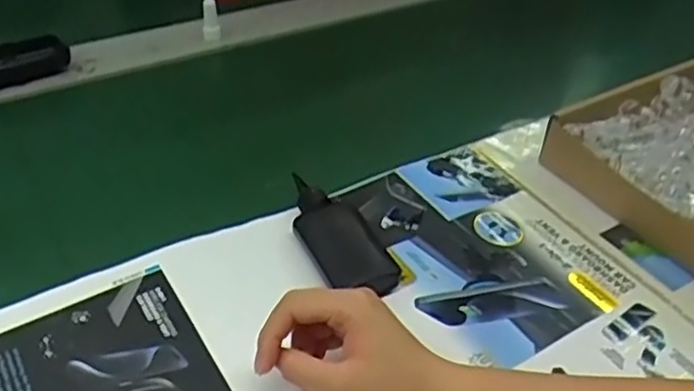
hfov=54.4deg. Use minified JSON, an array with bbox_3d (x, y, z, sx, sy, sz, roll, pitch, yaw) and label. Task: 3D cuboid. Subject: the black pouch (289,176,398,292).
[{"bbox_3d":[-0.011,0.029,0.548,0.056,0.020,0.132,-18,45,-25],"label":"black pouch"}]

